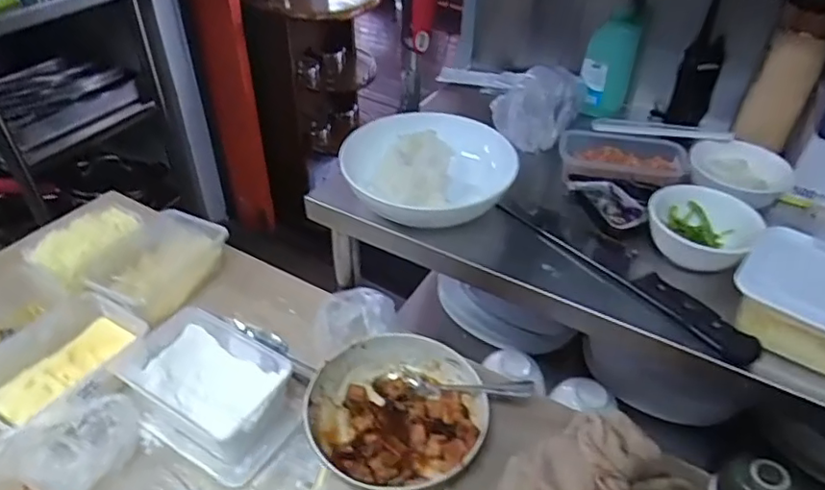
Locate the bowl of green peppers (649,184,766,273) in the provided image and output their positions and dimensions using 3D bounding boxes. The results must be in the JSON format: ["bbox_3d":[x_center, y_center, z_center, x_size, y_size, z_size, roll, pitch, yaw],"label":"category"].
[{"bbox_3d":[0.321,-0.019,0.646,0.111,0.048,0.111,2,40,-2],"label":"bowl of green peppers"}]

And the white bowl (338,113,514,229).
[{"bbox_3d":[0.023,-0.095,0.717,0.193,0.053,0.206,17,42,16],"label":"white bowl"}]

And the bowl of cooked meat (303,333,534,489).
[{"bbox_3d":[-0.016,0.188,0.658,0.196,0.058,0.197,2,40,-2],"label":"bowl of cooked meat"}]

